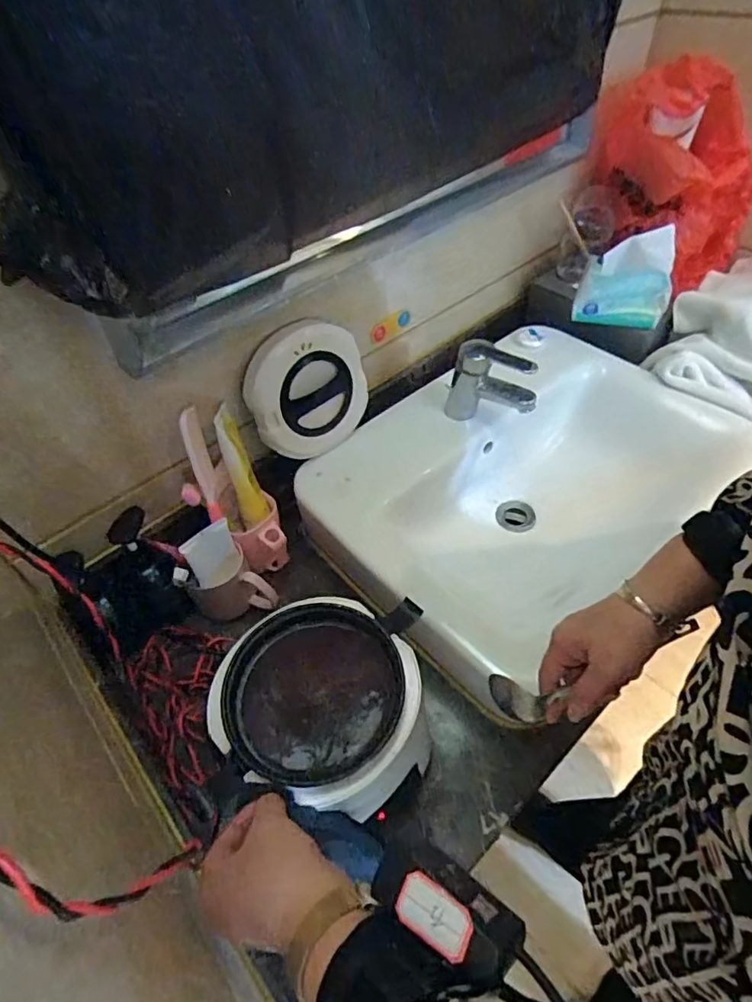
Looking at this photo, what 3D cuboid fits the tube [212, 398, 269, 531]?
[{"bbox_3d":[-0.173,-0.044,0.700,0.033,0.152,0.029,-19,17,-11],"label":"tube"}]

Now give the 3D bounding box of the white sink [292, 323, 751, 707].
[{"bbox_3d":[0.198,-0.023,0.774,0.521,0.145,0.366,-32,53,-22],"label":"white sink"}]

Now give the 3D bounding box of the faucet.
[{"bbox_3d":[0.155,-0.151,0.739,0.128,0.109,0.043,22,54,23],"label":"faucet"}]

